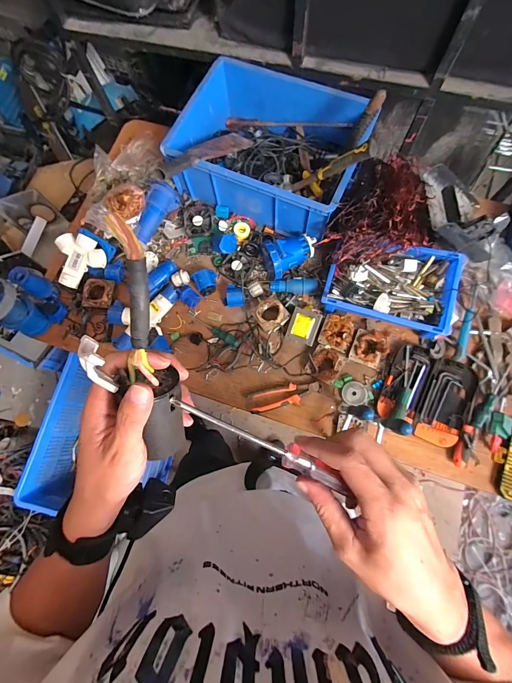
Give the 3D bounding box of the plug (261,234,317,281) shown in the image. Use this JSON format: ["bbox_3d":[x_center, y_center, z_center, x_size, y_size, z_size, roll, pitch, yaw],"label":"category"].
[{"bbox_3d":[0.095,-0.242,0.853,0.141,0.093,0.104,-21,75,-3],"label":"plug"}]

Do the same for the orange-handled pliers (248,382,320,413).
[{"bbox_3d":[0.074,0.142,0.819,0.182,0.030,0.056,-12,75,-1],"label":"orange-handled pliers"}]

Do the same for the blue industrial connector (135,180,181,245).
[{"bbox_3d":[-0.298,-0.372,0.907,0.075,0.072,0.175,32,97,10],"label":"blue industrial connector"}]

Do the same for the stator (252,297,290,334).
[{"bbox_3d":[0.037,-0.073,0.857,0.084,0.052,0.091,-34,77,-7],"label":"stator"}]

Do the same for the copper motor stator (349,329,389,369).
[{"bbox_3d":[0.298,0.015,0.821,0.089,0.048,0.097,21,77,7],"label":"copper motor stator"}]

